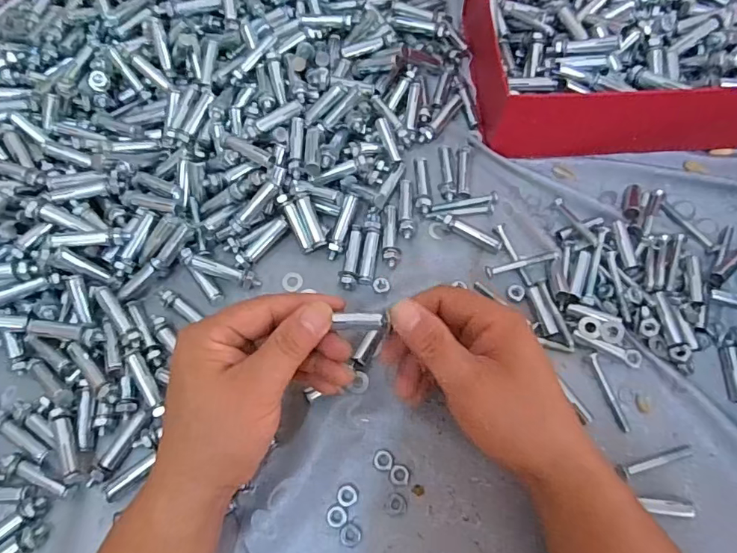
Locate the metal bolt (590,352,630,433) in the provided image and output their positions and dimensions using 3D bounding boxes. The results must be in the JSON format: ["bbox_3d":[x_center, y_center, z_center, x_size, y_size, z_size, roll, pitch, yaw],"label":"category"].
[{"bbox_3d":[0.173,0.083,0.358,0.005,0.005,0.057,-14,68,-5],"label":"metal bolt"}]

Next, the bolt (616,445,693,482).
[{"bbox_3d":[0.196,0.127,0.340,0.059,0.010,0.009,-15,68,-6],"label":"bolt"}]

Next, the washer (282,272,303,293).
[{"bbox_3d":[-0.061,0.004,0.397,0.016,0.004,0.017,0,67,0],"label":"washer"}]

